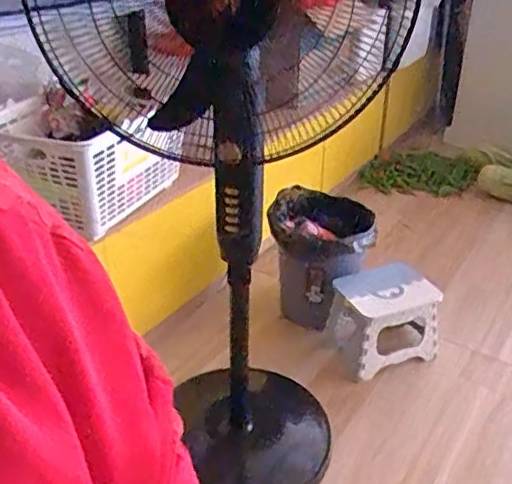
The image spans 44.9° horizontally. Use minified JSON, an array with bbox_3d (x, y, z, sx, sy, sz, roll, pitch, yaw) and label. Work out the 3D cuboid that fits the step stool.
[{"bbox_3d":[0.300,0.190,1.484,0.242,0.216,0.149,-4,31,-9],"label":"step stool"}]

